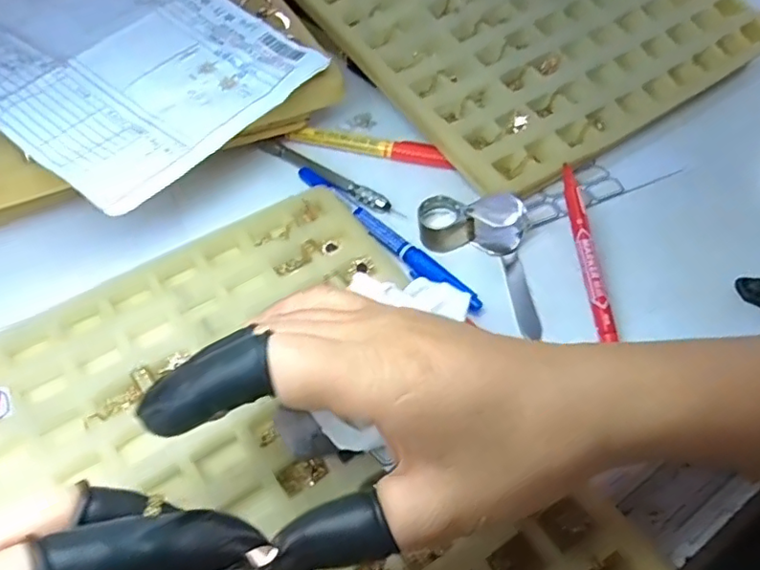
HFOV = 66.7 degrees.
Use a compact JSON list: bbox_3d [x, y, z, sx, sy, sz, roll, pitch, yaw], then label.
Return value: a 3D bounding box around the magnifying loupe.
[{"bbox_3d":[0.052,-0.035,0.313,0.060,0.026,0.024,-2,54,-2],"label":"magnifying loupe"}]

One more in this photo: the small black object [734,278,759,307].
[{"bbox_3d":[0.195,0.003,0.299,0.020,0.009,0.012,32,59,21],"label":"small black object"}]

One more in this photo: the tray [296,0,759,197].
[{"bbox_3d":[0.100,-0.206,0.402,0.261,0.018,0.252,-34,74,-16],"label":"tray"}]

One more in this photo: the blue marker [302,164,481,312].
[{"bbox_3d":[0.000,-0.029,0.323,0.013,0.007,0.140,-35,61,-29],"label":"blue marker"}]

